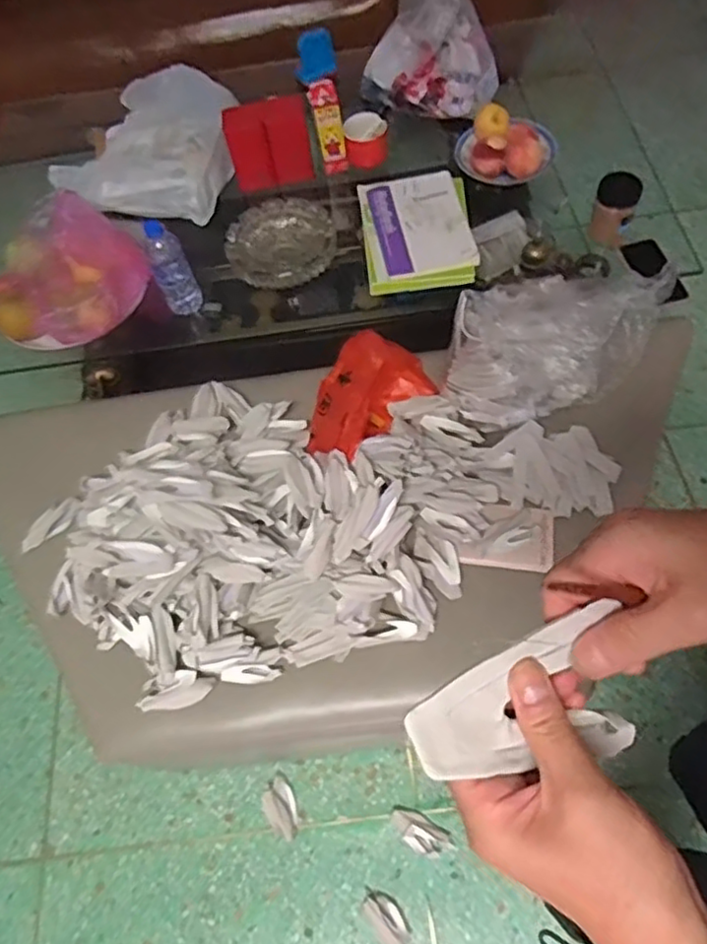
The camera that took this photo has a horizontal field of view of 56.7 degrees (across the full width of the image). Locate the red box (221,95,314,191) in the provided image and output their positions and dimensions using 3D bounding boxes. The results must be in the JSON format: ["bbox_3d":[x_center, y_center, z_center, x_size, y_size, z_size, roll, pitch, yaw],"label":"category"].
[{"bbox_3d":[-0.180,-0.701,1.407,0.169,0.174,0.042,-18,60,-4],"label":"red box"}]

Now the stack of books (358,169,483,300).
[{"bbox_3d":[0.129,-0.492,1.332,0.218,0.041,0.317,-9,60,9],"label":"stack of books"}]

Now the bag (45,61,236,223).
[{"bbox_3d":[-0.450,-0.758,1.482,0.407,0.117,0.420,16,64,15],"label":"bag"}]

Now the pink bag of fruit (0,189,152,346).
[{"bbox_3d":[-0.571,-0.390,1.269,0.279,0.139,0.294,28,67,20],"label":"pink bag of fruit"}]

